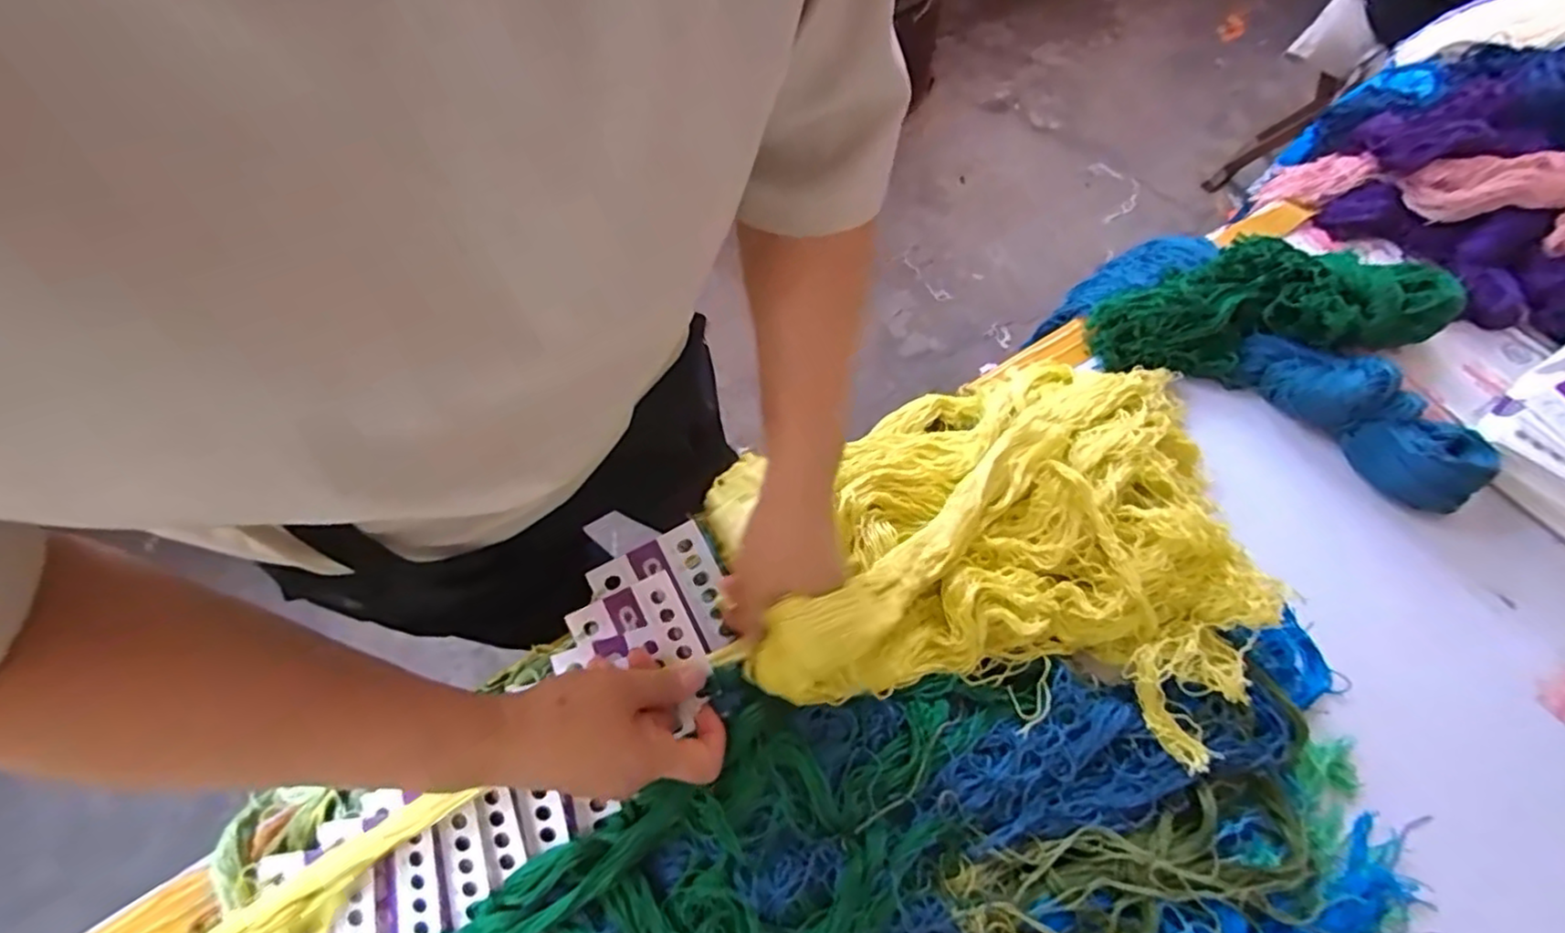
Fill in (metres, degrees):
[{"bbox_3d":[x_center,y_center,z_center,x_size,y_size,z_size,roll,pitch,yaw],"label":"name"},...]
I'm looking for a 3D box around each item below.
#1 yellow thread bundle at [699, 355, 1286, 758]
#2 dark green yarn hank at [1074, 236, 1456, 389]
[{"bbox_3d":[0.163,0.037,0.512,0.388,0.128,0.302,-3,63,-3],"label":"yellow thread bundle"},{"bbox_3d":[0.488,-0.158,0.659,0.345,0.077,0.126,-3,63,-3],"label":"dark green yarn hank"}]

